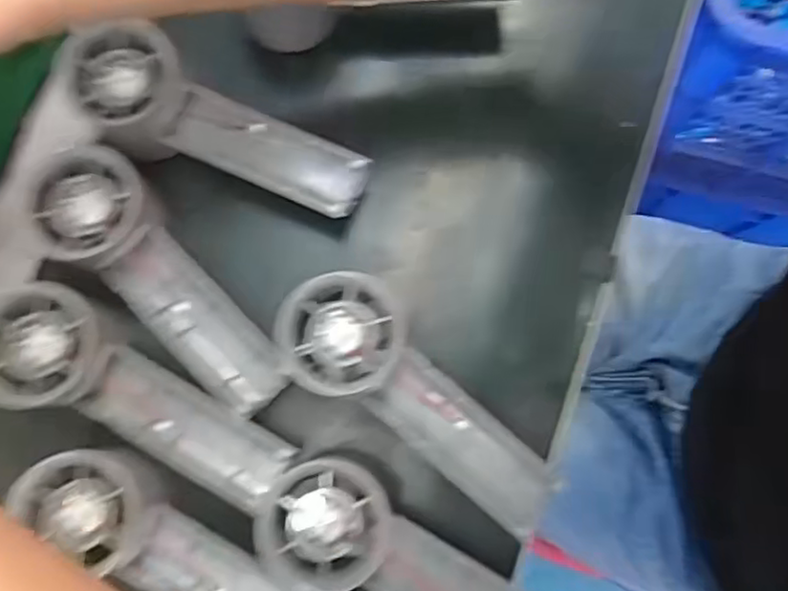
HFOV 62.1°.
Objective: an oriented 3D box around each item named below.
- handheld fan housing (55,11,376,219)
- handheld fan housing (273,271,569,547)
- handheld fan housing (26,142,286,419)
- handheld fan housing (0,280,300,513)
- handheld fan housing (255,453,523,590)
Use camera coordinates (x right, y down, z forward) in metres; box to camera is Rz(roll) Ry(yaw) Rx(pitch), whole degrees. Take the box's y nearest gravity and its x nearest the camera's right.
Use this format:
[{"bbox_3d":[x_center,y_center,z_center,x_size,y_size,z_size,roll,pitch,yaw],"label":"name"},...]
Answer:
[{"bbox_3d":[-0.095,-0.085,0.341,0.158,0.032,0.058,29,81,5],"label":"handheld fan housing"},{"bbox_3d":[0.014,0.050,0.316,0.157,0.027,0.056,37,82,6],"label":"handheld fan housing"},{"bbox_3d":[-0.112,-0.011,0.325,0.152,0.029,0.059,39,82,7],"label":"handheld fan housing"},{"bbox_3d":[-0.124,0.045,0.314,0.152,0.027,0.057,25,81,4],"label":"handheld fan housing"},{"bbox_3d":[0.011,0.125,0.302,0.157,0.027,0.061,23,81,4],"label":"handheld fan housing"}]

